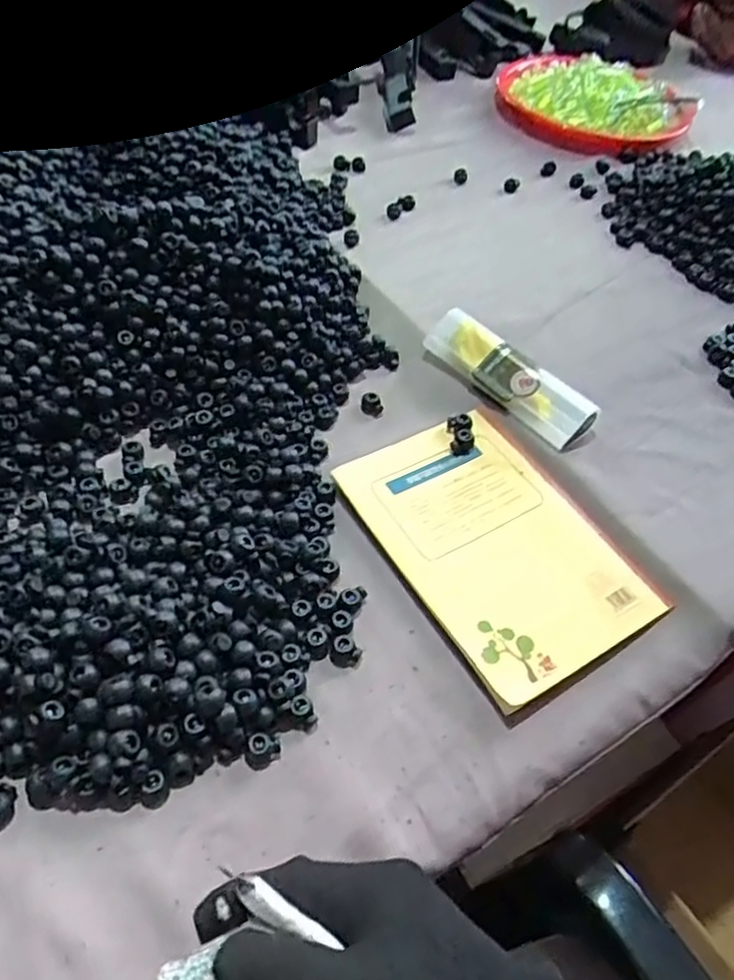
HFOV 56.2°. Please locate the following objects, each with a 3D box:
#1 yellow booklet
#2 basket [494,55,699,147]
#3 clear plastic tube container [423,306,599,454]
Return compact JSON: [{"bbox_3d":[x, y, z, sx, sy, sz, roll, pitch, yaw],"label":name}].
[{"bbox_3d":[0.086,0.032,0.473,0.138,0.010,0.204,-23,57,-22],"label":"yellow booklet"},{"bbox_3d":[0.294,-0.513,0.894,0.243,0.039,0.205,12,51,4],"label":"basket"},{"bbox_3d":[0.109,-0.089,0.549,0.038,0.033,0.154,-33,61,-27],"label":"clear plastic tube container"}]

